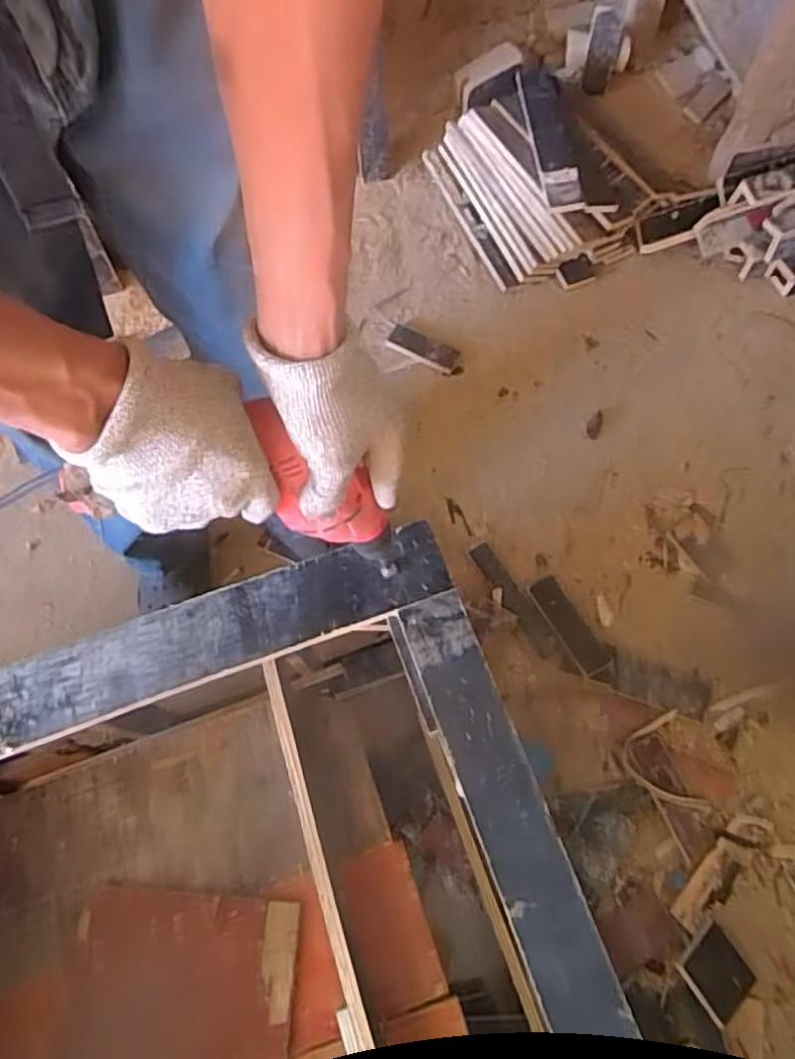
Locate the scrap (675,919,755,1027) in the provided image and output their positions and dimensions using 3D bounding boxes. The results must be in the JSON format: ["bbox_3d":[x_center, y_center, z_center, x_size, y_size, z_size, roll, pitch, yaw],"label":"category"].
[{"bbox_3d":[0.402,0.561,0.844,0.079,0.011,0.079,-34,70,-12],"label":"scrap"}]

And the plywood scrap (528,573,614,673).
[{"bbox_3d":[0.264,0.146,1.032,0.051,0.010,0.159,-28,69,-10],"label":"plywood scrap"}]

